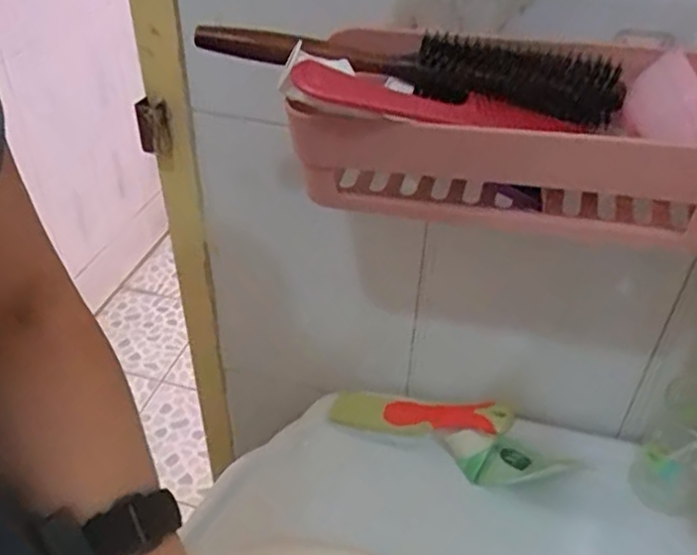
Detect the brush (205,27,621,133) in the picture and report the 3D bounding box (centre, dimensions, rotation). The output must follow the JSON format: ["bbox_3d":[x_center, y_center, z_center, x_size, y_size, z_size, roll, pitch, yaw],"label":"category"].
[{"bbox_3d":[0.039,-0.120,0.399,0.248,0.038,0.038,3,39,2],"label":"brush"}]

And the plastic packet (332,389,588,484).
[{"bbox_3d":[0.086,0.128,0.565,0.214,0.063,0.058,10,39,10],"label":"plastic packet"}]

